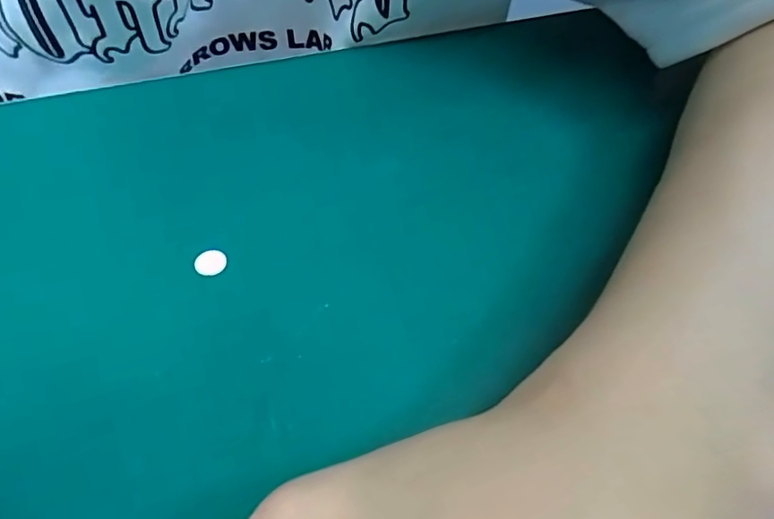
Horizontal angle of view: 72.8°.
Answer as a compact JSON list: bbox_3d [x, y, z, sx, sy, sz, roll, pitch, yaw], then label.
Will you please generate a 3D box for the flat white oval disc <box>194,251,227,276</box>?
[{"bbox_3d":[-0.058,0.001,0.172,0.010,0.004,0.009,-15,65,-13],"label":"flat white oval disc"}]

